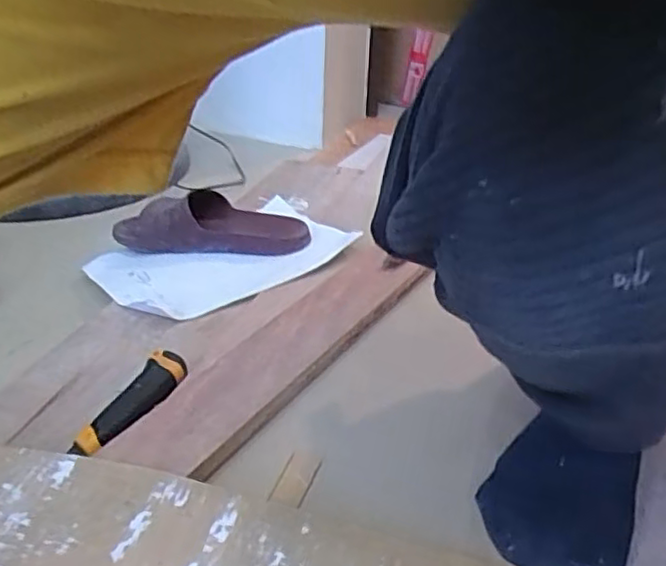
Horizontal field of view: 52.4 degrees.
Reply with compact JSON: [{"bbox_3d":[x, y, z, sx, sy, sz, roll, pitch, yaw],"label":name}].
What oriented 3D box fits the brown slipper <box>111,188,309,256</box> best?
[{"bbox_3d":[-0.148,-0.068,0.832,0.230,0.061,0.073,-1,30,-8],"label":"brown slipper"}]

